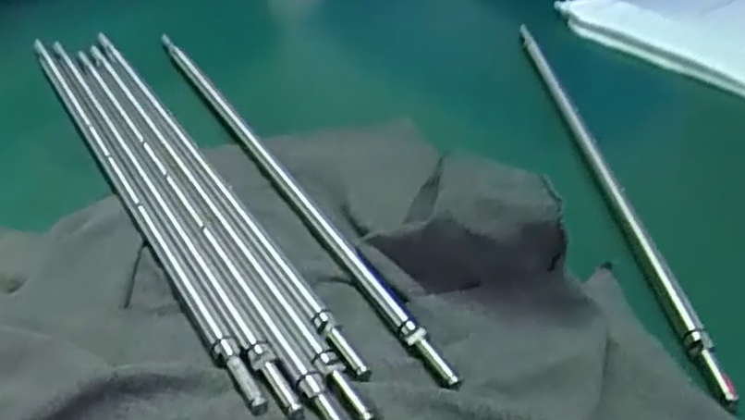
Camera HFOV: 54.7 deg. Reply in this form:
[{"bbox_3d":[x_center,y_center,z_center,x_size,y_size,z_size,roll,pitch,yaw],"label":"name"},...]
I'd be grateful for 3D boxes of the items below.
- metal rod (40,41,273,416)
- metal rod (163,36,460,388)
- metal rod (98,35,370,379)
[{"bbox_3d":[-0.104,-0.014,0.296,0.007,0.005,0.268,-19,43,-26],"label":"metal rod"},{"bbox_3d":[-0.042,-0.021,0.305,0.013,0.012,0.265,-19,43,-27],"label":"metal rod"},{"bbox_3d":[-0.073,-0.020,0.299,0.009,0.008,0.253,-20,44,-27],"label":"metal rod"}]

